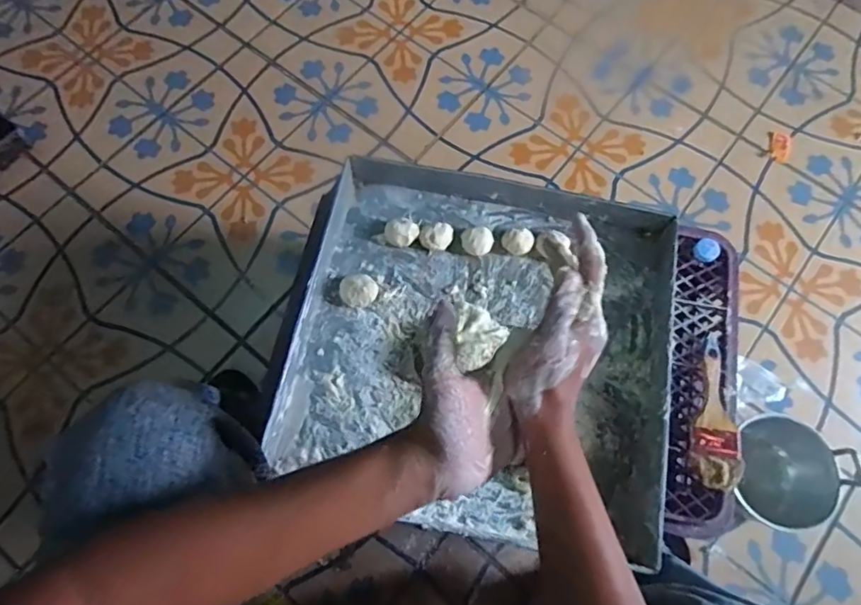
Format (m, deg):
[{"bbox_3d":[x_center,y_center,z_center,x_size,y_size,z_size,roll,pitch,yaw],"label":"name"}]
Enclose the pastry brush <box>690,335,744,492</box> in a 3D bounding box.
[{"bbox_3d":[0.360,0.131,0.675,0.054,0.021,0.196,11,71,2],"label":"pastry brush"}]

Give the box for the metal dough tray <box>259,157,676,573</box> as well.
[{"bbox_3d":[0.062,0.042,0.689,0.490,0.052,0.459,12,71,3],"label":"metal dough tray"}]

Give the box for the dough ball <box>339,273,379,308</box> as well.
[{"bbox_3d":[-0.098,-0.020,0.716,0.048,0.026,0.051,0,71,-1],"label":"dough ball"}]

